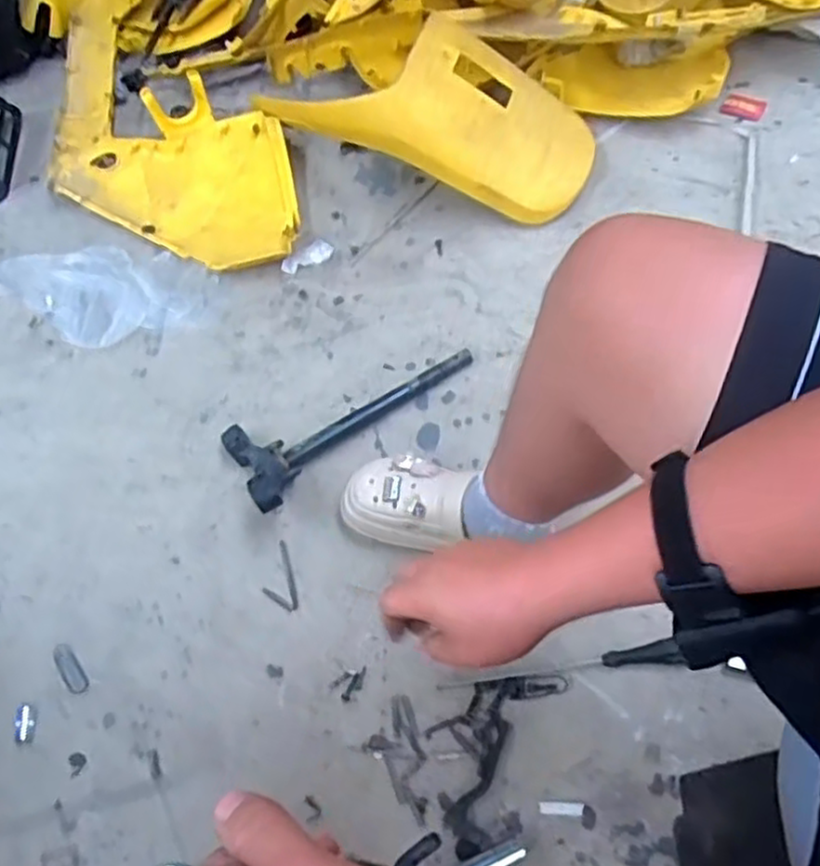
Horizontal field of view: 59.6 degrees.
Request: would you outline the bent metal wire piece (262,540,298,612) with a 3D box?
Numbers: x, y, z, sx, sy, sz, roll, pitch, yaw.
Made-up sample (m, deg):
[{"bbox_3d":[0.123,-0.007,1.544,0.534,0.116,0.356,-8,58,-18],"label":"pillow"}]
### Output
[{"bbox_3d":[-0.174,0.191,0.940,0.041,0.005,0.093,-15,64,-4],"label":"bent metal wire piece"}]

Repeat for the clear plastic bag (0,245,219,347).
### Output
[{"bbox_3d":[-0.530,-0.236,1.181,0.402,0.026,0.179,11,65,9],"label":"clear plastic bag"}]

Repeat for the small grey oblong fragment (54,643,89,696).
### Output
[{"bbox_3d":[-0.432,0.299,0.909,0.025,0.004,0.075,-32,58,-22],"label":"small grey oblong fragment"}]

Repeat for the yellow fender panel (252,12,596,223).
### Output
[{"bbox_3d":[0.020,-0.537,1.191,0.572,0.193,0.258,8,61,9],"label":"yellow fender panel"}]

